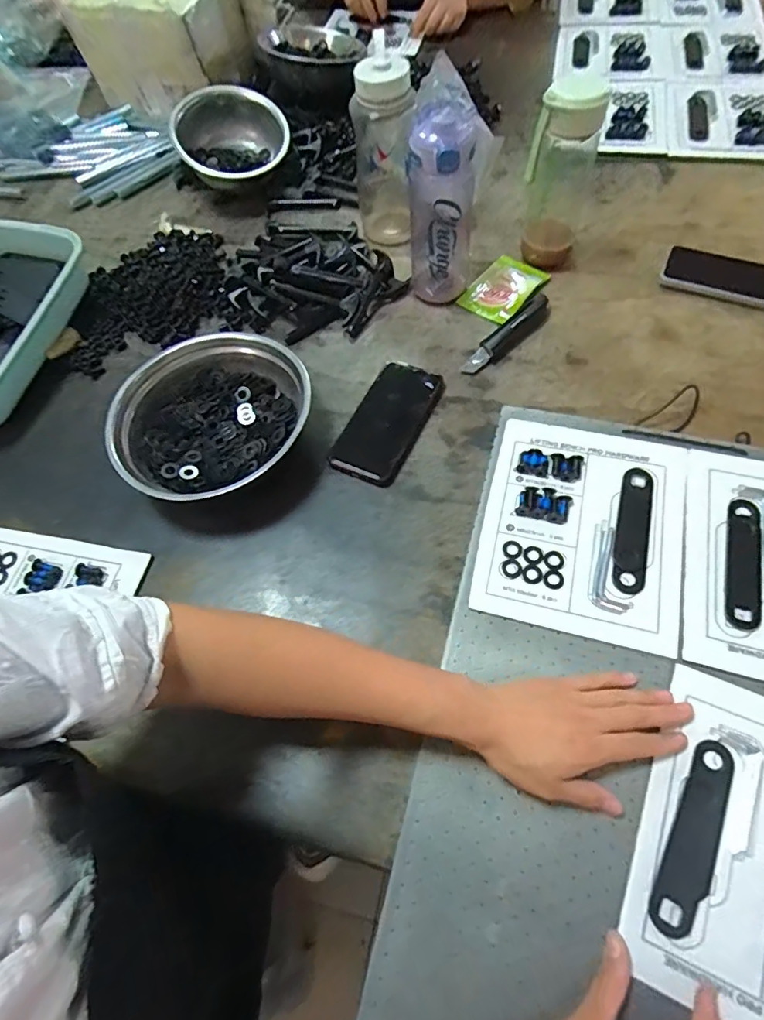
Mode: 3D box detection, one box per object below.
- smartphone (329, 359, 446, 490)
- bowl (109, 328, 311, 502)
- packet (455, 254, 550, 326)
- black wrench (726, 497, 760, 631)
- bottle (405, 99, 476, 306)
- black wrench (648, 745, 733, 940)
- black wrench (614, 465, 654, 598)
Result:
[{"bbox_3d":[0.007,-0.104,0.585,0.084,0.014,0.159,23,70,20],"label":"smartphone"},{"bbox_3d":[-0.185,-0.102,0.571,0.205,0.062,0.219,-1,62,3],"label":"bowl"},{"bbox_3d":[0.172,-0.309,0.684,0.080,0.032,0.122,34,69,19],"label":"packet"},{"bbox_3d":[0.338,0.047,0.472,0.024,0.005,0.132,15,64,11],"label":"black wrench"},{"bbox_3d":[0.071,-0.360,0.606,0.076,0.200,0.085,1,62,4],"label":"bottle"},{"bbox_3d":[0.236,0.245,0.381,0.031,0.007,0.137,24,66,15],"label":"black wrench"},{"bbox_3d":[0.245,0.018,0.493,0.028,0.008,0.133,14,64,11],"label":"black wrench"}]

